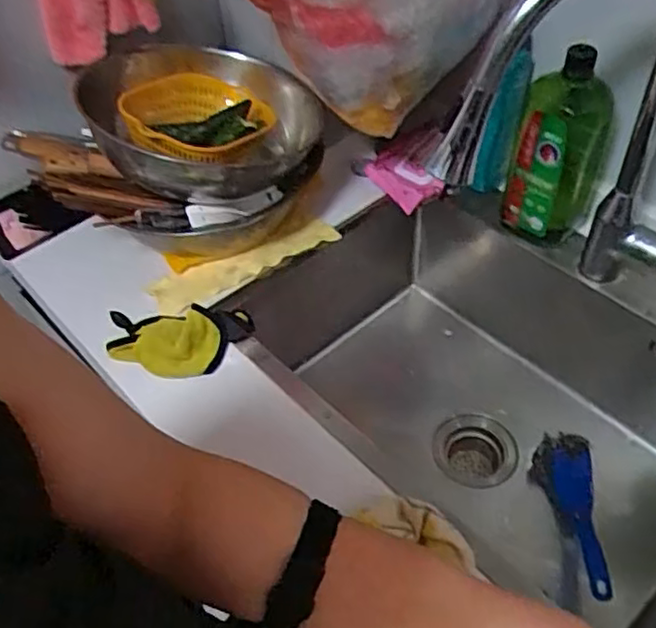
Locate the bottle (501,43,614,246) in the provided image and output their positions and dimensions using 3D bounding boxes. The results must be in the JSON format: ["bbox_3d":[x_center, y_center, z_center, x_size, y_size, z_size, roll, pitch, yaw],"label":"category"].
[{"bbox_3d":[0.272,-0.186,0.811,0.104,0.232,0.060,18,52,19],"label":"bottle"}]

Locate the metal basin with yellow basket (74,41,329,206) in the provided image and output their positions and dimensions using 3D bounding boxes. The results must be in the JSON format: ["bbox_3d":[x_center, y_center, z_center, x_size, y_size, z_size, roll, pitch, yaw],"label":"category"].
[{"bbox_3d":[-0.153,-0.255,0.873,0.279,0.077,0.280,-2,48,2],"label":"metal basin with yellow basket"}]

